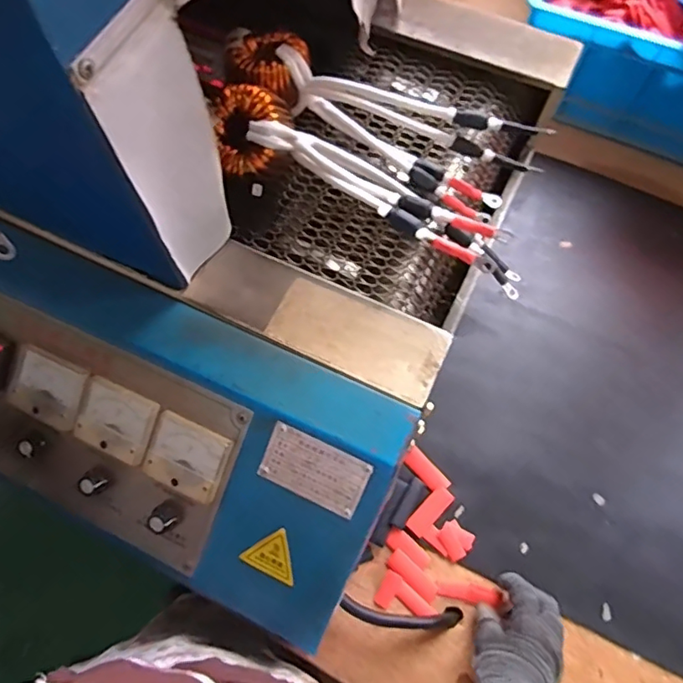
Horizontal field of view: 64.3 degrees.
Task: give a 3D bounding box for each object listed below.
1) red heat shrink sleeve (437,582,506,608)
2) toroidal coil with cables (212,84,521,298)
[{"bbox_3d":[0.138,0.270,0.584,0.067,0.005,0.018,4,68,11],"label":"red heat shrink sleeve"},{"bbox_3d":[0.022,-0.134,0.468,0.297,0.064,0.081,29,70,11],"label":"toroidal coil with cables"}]

